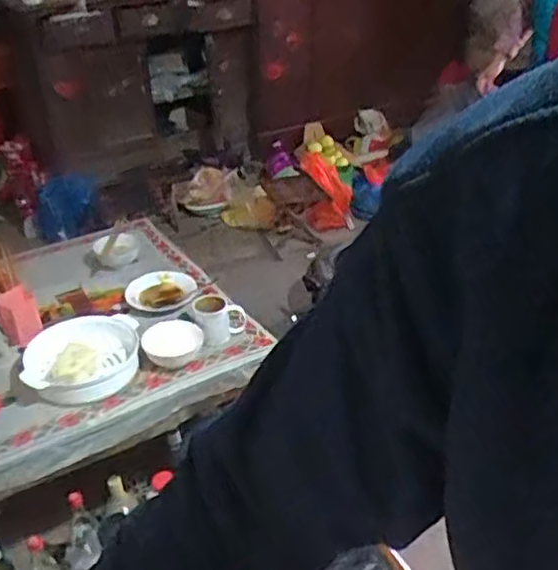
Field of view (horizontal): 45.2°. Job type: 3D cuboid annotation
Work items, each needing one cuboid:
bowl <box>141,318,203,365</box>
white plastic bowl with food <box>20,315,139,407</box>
[{"bbox_3d":[-0.234,0.125,1.481,0.125,0.043,0.125,-1,32,1],"label":"bowl"},{"bbox_3d":[-0.413,0.155,1.418,0.244,0.069,0.200,-13,34,-18],"label":"white plastic bowl with food"}]

